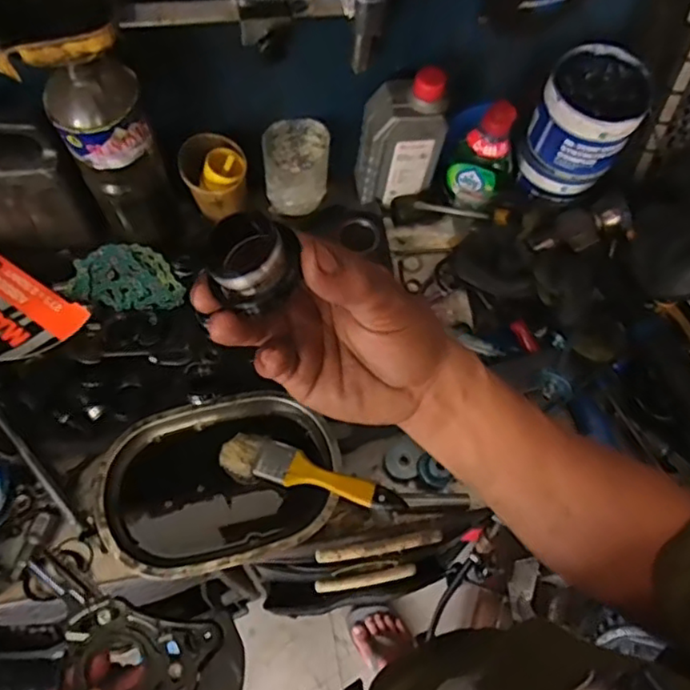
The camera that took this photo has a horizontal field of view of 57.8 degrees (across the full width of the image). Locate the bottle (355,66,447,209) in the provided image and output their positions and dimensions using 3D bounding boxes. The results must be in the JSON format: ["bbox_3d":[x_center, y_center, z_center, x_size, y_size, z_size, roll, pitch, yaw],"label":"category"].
[{"bbox_3d":[0.059,-0.222,0.668,0.083,0.166,0.049,5,64,0],"label":"bottle"}]

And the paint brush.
[{"bbox_3d":[-0.031,0.119,0.575,0.174,0.016,0.043,14,64,17],"label":"paint brush"}]

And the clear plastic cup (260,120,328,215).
[{"bbox_3d":[-0.054,-0.197,0.703,0.067,0.088,0.066,1,64,-3],"label":"clear plastic cup"}]

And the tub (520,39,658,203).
[{"bbox_3d":[0.251,-0.232,0.666,0.095,0.133,0.098,1,64,-3],"label":"tub"}]

